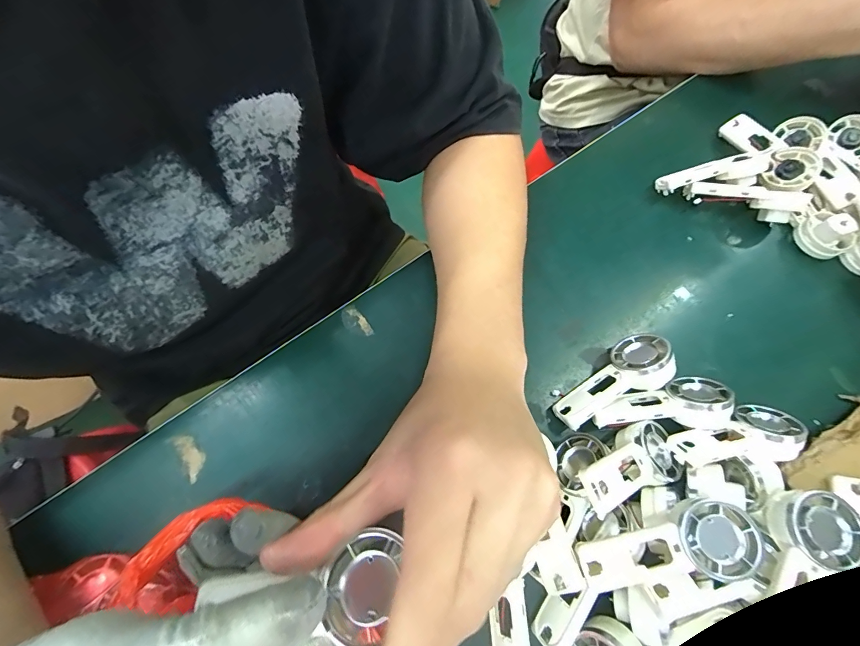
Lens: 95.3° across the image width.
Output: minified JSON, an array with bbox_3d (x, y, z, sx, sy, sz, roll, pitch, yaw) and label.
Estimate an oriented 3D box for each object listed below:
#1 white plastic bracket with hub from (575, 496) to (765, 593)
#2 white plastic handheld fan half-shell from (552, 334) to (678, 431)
[{"bbox_3d":[0.129,0.127,0.214,0.089,0.026,0.035,-17,72,-8],"label":"white plastic bracket with hub"},{"bbox_3d":[0.129,0.041,0.282,0.089,0.035,0.038,-24,73,-10],"label":"white plastic handheld fan half-shell"}]

